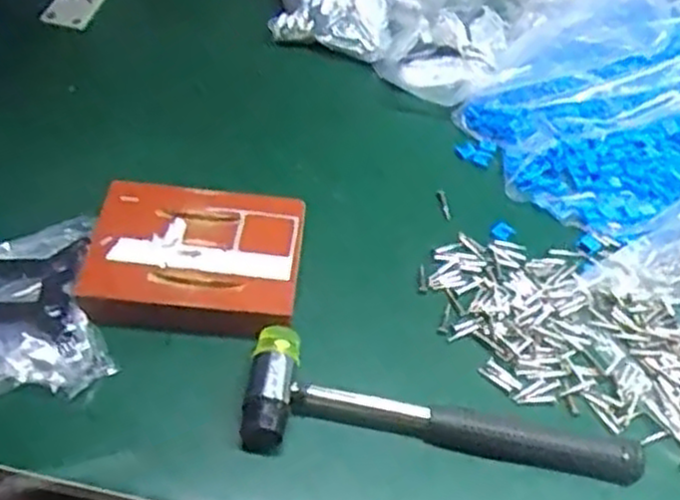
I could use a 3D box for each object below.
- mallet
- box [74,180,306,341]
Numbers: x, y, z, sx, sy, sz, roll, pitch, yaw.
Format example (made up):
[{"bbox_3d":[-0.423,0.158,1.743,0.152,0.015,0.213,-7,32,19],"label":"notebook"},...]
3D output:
[{"bbox_3d":[0.064,0.095,0.489,0.243,0.028,0.069,6,52,-1],"label":"mallet"},{"bbox_3d":[-0.098,0.006,0.532,0.138,0.032,0.101,5,52,-1],"label":"box"}]

